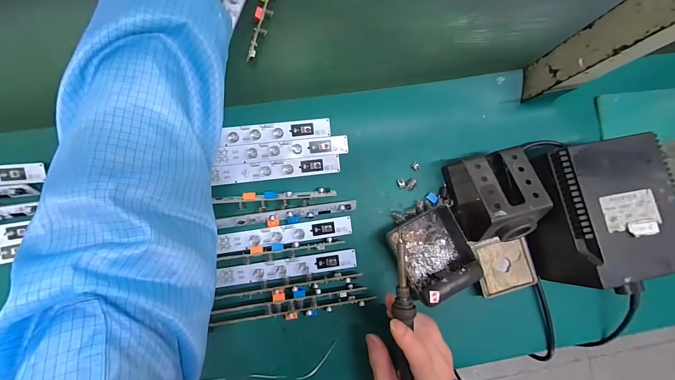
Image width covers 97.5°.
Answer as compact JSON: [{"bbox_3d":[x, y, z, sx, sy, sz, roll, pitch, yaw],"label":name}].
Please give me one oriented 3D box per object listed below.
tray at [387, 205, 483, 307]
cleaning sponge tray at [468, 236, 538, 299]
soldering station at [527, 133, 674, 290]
[{"bbox_3d":[0.111,0.071,0.337,0.085,0.037,0.092,-25,89,-5],"label":"tray"},{"bbox_3d":[0.199,0.088,0.352,0.068,0.011,0.066,-10,88,-5],"label":"cleaning sponge tray"},{"bbox_3d":[0.285,0.019,0.319,0.111,0.081,0.138,-10,86,-5],"label":"soldering station"}]

